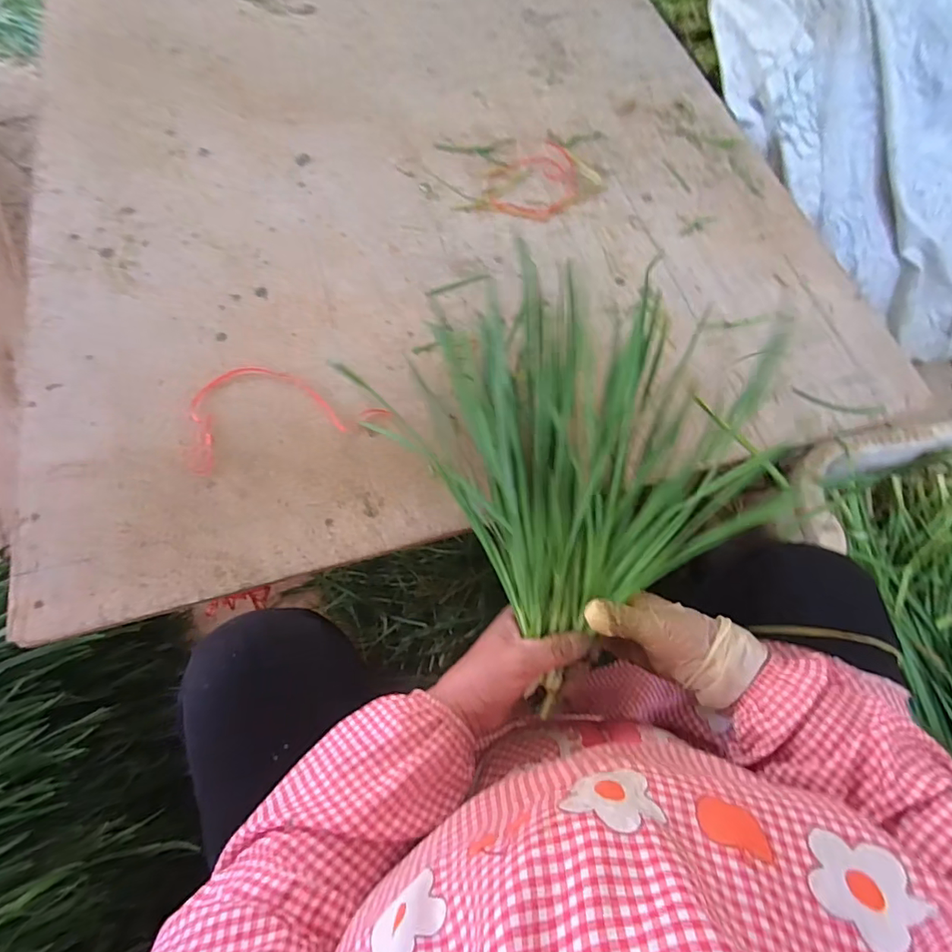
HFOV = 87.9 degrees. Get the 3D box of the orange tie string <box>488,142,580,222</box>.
[{"bbox_3d":[0.081,-0.378,0.638,0.140,0.004,0.107,-34,74,-15],"label":"orange tie string"}]

